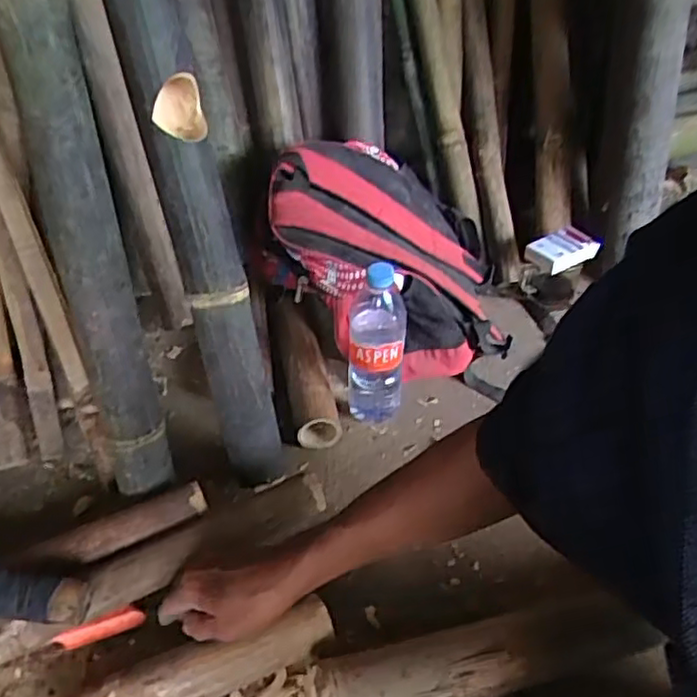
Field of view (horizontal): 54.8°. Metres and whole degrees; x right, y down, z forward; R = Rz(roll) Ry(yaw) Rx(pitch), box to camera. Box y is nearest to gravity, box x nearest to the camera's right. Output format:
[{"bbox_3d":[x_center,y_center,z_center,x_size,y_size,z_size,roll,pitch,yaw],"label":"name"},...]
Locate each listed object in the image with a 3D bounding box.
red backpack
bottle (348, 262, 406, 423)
[{"bbox_3d":[0.060,-0.143,0.972,0.322,0.210,0.323,3,40,4],"label":"red backpack"},{"bbox_3d":[0.036,-0.003,0.847,0.068,0.232,0.067,2,42,2],"label":"bottle"}]

